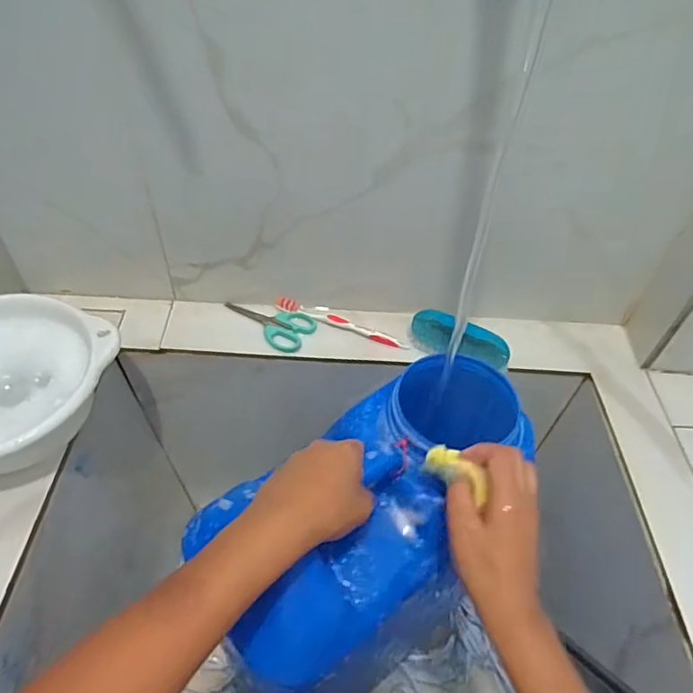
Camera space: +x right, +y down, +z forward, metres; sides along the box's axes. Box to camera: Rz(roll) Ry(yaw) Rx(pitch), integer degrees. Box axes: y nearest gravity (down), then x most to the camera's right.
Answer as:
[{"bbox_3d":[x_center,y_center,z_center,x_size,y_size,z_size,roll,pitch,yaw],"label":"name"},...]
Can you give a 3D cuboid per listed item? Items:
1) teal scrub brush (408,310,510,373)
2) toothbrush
[{"bbox_3d":[0.136,-0.004,0.648,0.124,0.044,0.045,19,50,13],"label":"teal scrub brush"},{"bbox_3d":[-0.006,-0.029,0.677,0.175,0.024,0.018,19,50,12],"label":"toothbrush"}]

